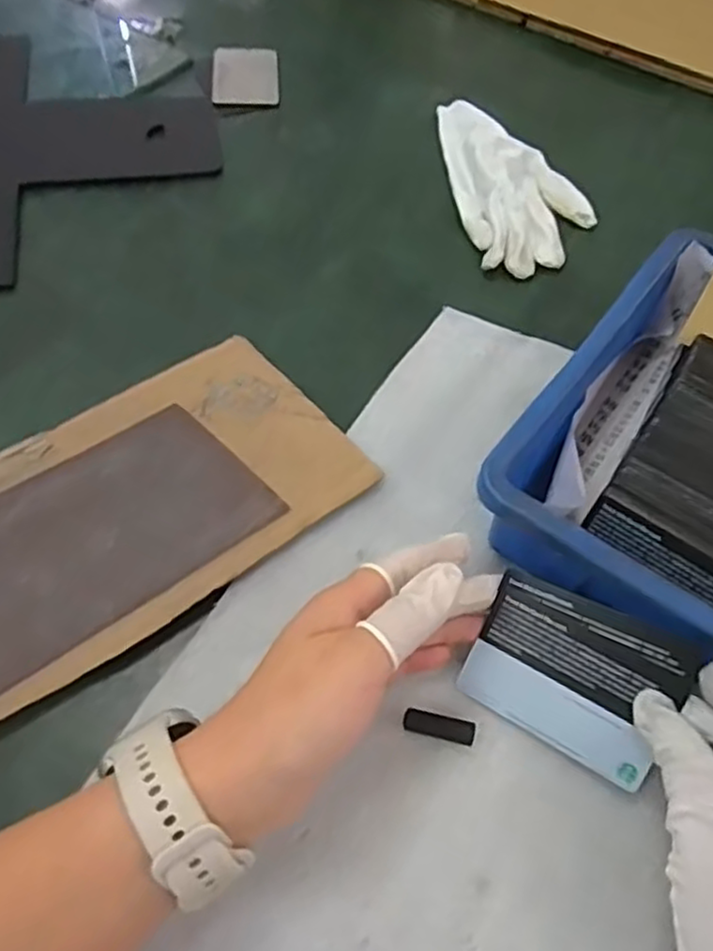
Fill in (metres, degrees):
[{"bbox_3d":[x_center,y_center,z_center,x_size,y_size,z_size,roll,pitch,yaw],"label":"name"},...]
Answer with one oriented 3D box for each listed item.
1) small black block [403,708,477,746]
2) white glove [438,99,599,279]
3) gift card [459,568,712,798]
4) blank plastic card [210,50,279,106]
[{"bbox_3d":[0.036,0.109,0.313,0.031,0.004,0.010,13,57,4],"label":"small black block"},{"bbox_3d":[0.113,-0.226,0.543,0.095,0.021,0.189,-12,59,-11],"label":"white glove"},{"bbox_3d":[0.094,0.086,0.311,0.083,0.006,0.065,25,95,20],"label":"gift card"},{"bbox_3d":[-0.093,-0.340,0.607,0.054,0.004,0.087,-1,58,-5],"label":"blank plastic card"}]

